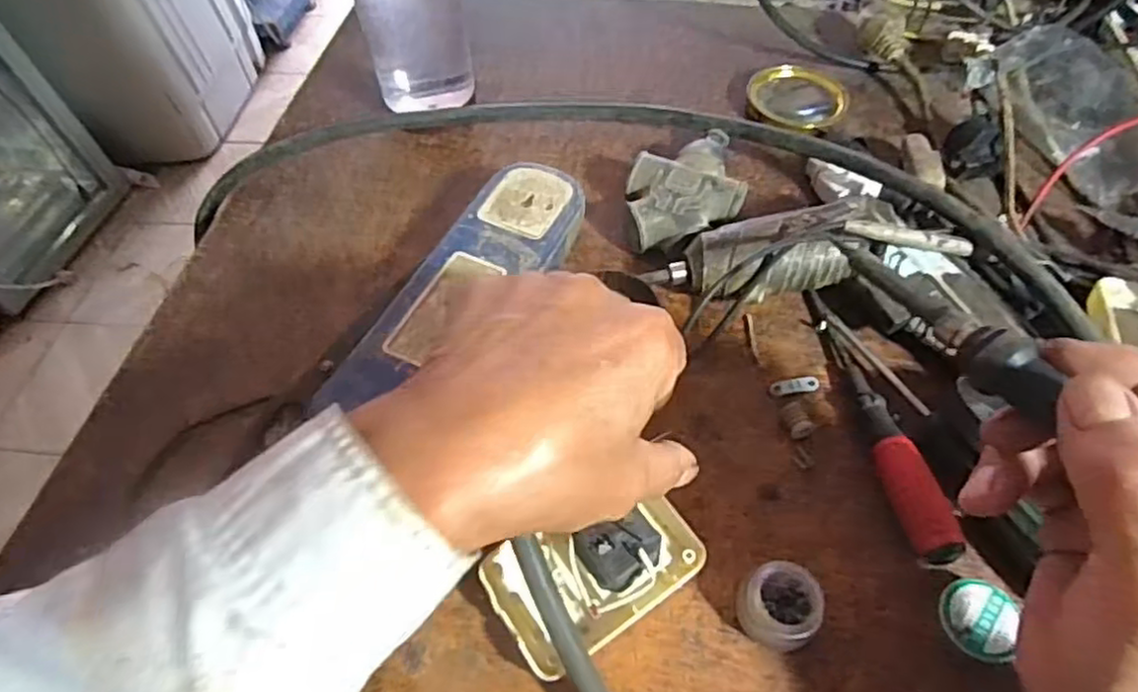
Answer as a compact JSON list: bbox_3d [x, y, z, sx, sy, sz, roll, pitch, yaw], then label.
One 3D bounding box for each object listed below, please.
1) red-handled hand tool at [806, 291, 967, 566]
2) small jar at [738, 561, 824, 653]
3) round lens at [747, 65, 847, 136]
[{"bbox_3d":[0.153,0.030,0.341,0.019,0.016,0.153,-8,55,-1],"label":"red-handled hand tool"},{"bbox_3d":[0.090,0.111,0.295,0.032,0.020,0.032,-2,56,3],"label":"small jar"},{"bbox_3d":[0.157,-0.168,0.477,0.065,0.016,0.065,-2,56,3],"label":"round lens"}]

